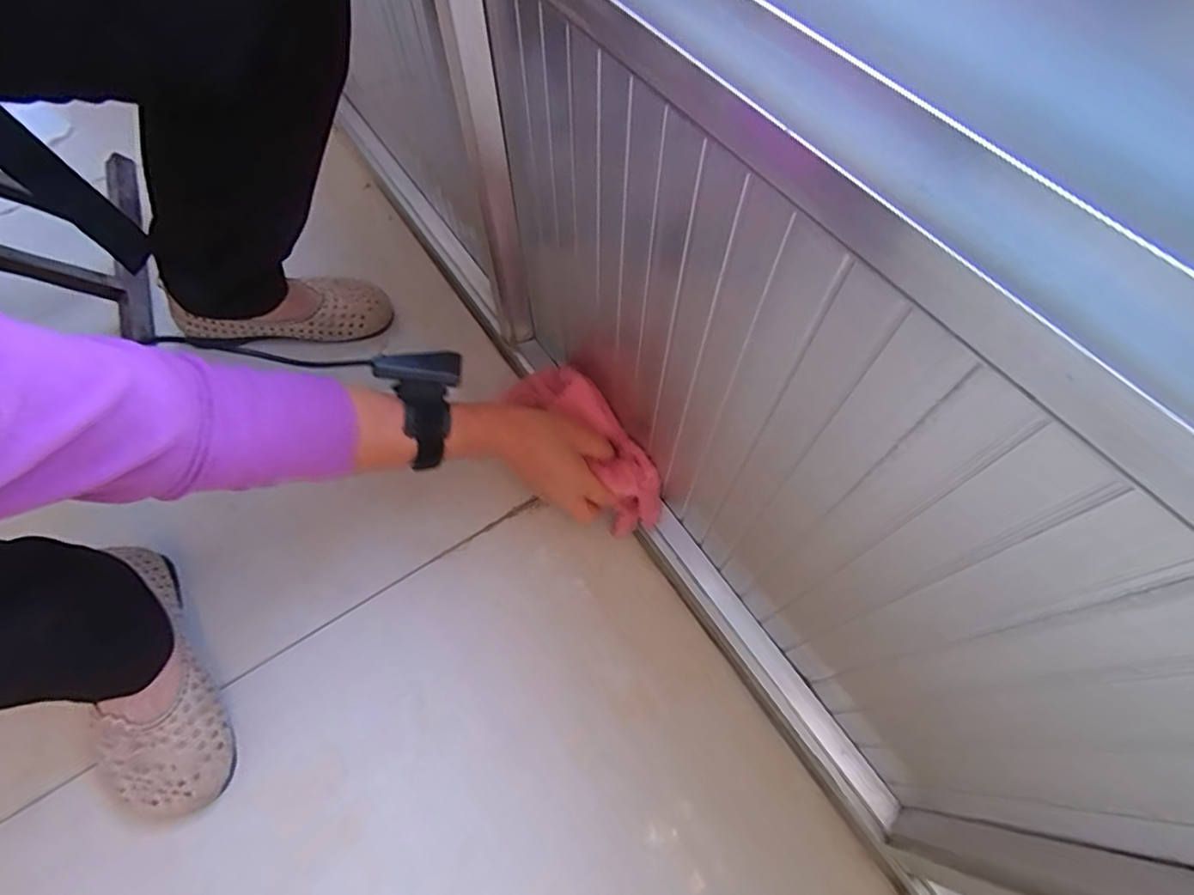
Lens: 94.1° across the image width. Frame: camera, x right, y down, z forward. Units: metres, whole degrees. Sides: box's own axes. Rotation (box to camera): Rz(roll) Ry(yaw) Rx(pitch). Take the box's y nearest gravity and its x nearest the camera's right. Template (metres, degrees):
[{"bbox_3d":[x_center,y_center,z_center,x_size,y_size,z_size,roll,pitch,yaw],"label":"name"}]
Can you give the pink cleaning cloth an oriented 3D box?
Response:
[{"bbox_3d":[-0.004,-0.003,0.536,0.068,0.066,0.187,-36,87,-17],"label":"pink cleaning cloth"}]

